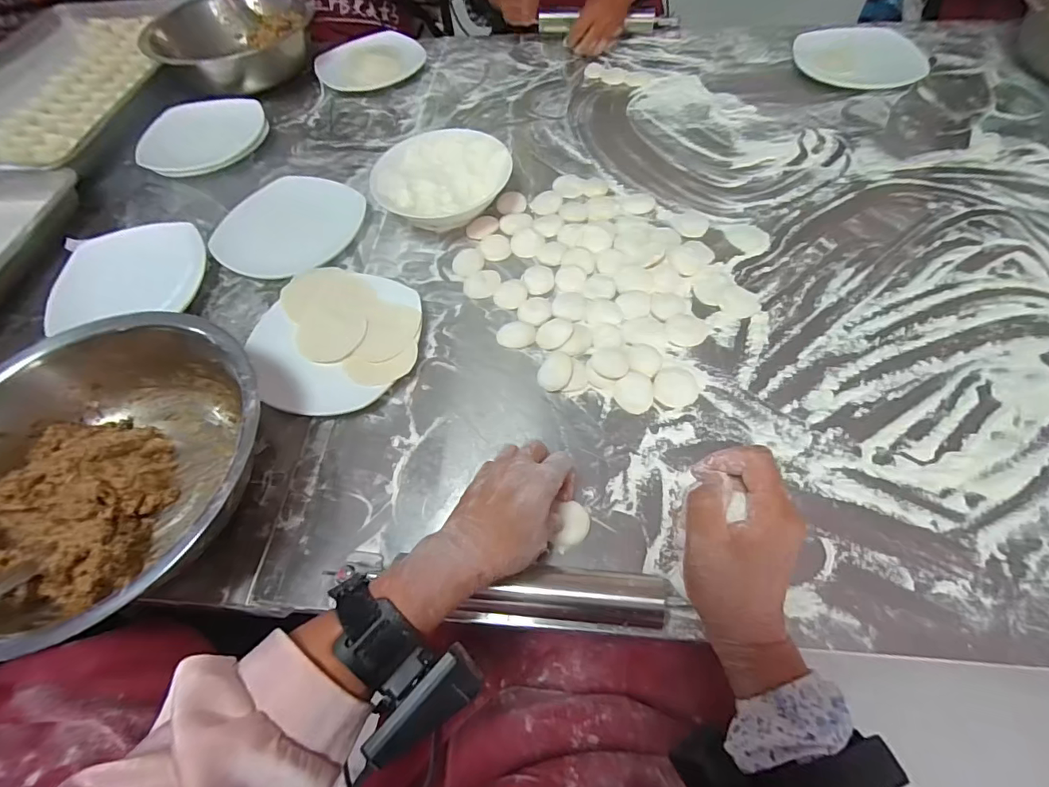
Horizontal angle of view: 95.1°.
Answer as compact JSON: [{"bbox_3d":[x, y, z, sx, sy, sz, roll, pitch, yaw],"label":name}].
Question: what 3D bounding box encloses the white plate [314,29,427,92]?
[{"bbox_3d":[-0.275,-0.589,0.850,0.191,0.040,0.101,-10,59,-3],"label":"white plate"}]

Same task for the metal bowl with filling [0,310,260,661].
[{"bbox_3d":[-0.357,0.072,0.409,0.279,0.087,0.261,-1,59,2],"label":"metal bowl with filling"}]

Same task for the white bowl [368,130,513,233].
[{"bbox_3d":[-0.106,-0.280,0.637,0.168,0.054,0.168,-1,59,2],"label":"white bowl"}]

